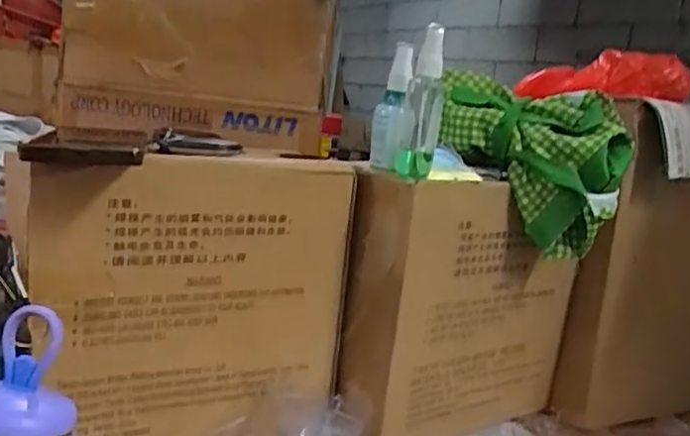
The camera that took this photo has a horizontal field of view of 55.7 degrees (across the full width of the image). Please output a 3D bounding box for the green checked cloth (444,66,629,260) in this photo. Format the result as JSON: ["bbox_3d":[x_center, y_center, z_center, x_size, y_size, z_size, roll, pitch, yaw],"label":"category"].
[{"bbox_3d":[0.182,-0.056,0.668,0.193,0.154,0.075,12,11,26],"label":"green checked cloth"}]

